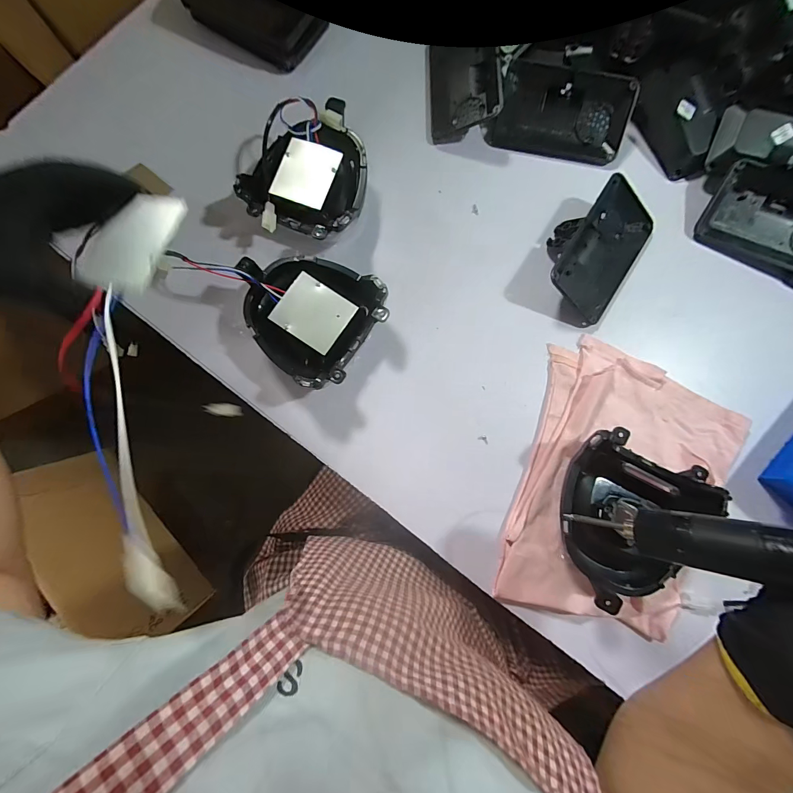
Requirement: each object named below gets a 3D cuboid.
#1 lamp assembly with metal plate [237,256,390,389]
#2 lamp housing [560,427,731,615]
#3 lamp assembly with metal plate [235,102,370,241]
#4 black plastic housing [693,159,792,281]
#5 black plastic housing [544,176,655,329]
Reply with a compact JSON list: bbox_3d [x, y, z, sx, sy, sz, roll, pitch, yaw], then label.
[{"bbox_3d":[-0.097,-0.088,0.373,0.152,0.056,0.129,31,82,5],"label":"lamp assembly with metal plate"},{"bbox_3d":[0.219,0.120,0.335,0.125,0.056,0.149,23,82,4],"label":"lamp housing"},{"bbox_3d":[-0.102,-0.253,0.400,0.133,0.056,0.150,8,81,2],"label":"lamp assembly with metal plate"},{"bbox_3d":[0.451,-0.205,0.407,0.158,0.042,0.100,30,106,10],"label":"black plastic housing"},{"bbox_3d":[0.230,-0.169,0.394,0.094,0.040,0.160,35,83,6],"label":"black plastic housing"}]

